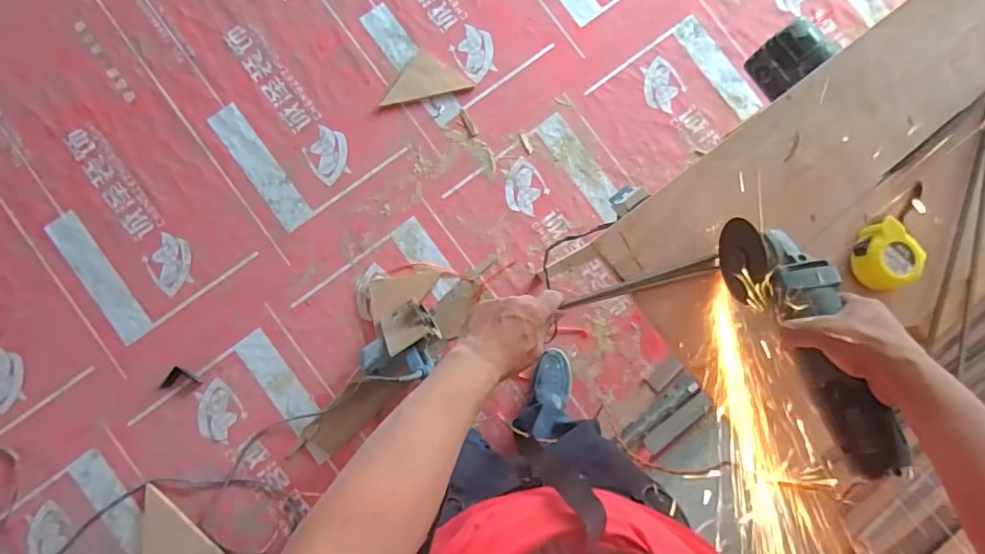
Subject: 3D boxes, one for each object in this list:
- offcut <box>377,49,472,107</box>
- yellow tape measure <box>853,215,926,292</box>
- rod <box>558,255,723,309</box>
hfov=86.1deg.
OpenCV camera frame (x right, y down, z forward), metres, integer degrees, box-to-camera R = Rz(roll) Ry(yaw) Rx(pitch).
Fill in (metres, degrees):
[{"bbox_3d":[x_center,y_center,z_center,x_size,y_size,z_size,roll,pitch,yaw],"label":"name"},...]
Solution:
[{"bbox_3d":[-0.189,-0.550,1.436,0.242,0.025,0.118,-14,86,-4],"label":"offcut"},{"bbox_3d":[0.451,-0.023,0.613,0.069,0.050,0.069,0,85,-3],"label":"yellow tape measure"},{"bbox_3d":[0.175,0.008,0.619,0.192,0.011,0.013,-16,91,-4],"label":"rod"}]

